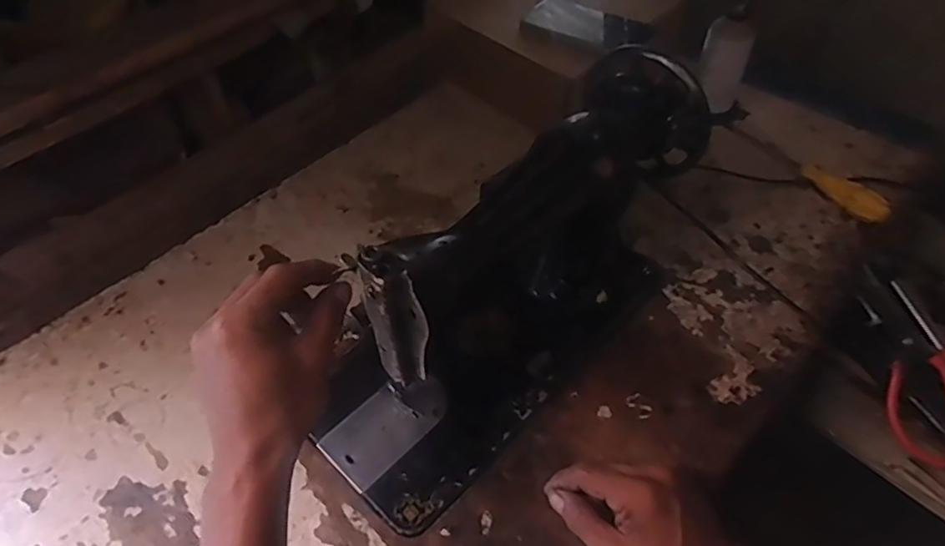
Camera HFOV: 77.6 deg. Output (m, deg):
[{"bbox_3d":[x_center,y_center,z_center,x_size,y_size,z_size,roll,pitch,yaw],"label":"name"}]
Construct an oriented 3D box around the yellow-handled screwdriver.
[{"bbox_3d":[0.401,-0.138,0.715,0.037,0.022,0.225,-25,54,-18],"label":"yellow-handled screwdriver"}]

